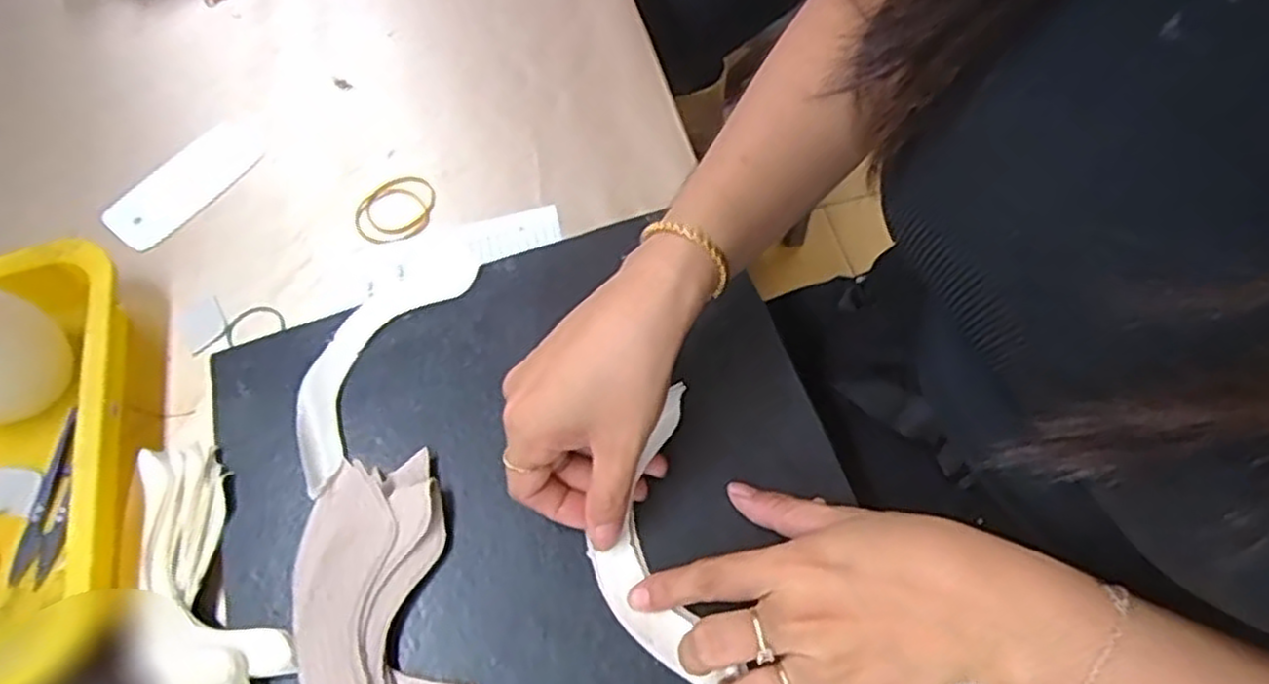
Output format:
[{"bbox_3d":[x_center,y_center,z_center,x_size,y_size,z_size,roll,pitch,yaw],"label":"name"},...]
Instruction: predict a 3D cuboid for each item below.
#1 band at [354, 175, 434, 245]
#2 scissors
[{"bbox_3d":[-0.155,-0.086,0.488,0.055,0.005,0.050,-1,63,2],"label":"band"},{"bbox_3d":[-0.318,0.084,0.408,0.023,0.013,0.090,-2,63,2],"label":"scissors"}]

